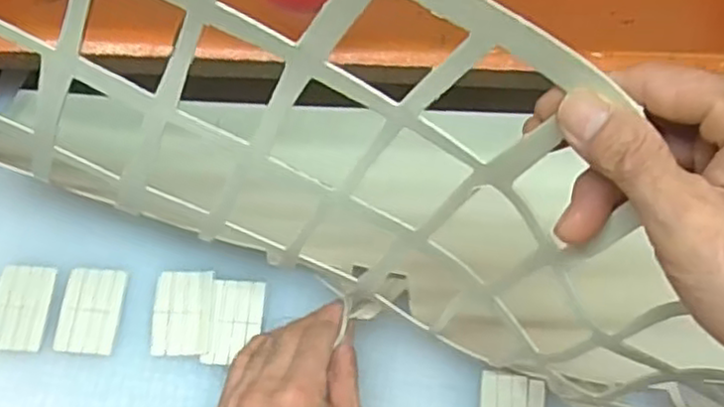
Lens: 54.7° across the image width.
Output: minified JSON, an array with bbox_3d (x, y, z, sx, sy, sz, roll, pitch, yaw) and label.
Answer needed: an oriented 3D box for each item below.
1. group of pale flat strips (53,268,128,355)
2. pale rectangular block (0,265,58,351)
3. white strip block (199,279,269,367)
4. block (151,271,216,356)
[{"bbox_3d":[-0.188,0.074,0.486,0.041,0.004,0.058,6,68,0],"label":"group of pale flat strips"},{"bbox_3d":[-0.236,0.071,0.483,0.038,0.004,0.058,6,68,-1],"label":"pale rectangular block"},{"bbox_3d":[-0.088,0.083,0.486,0.037,0.004,0.058,5,68,-1],"label":"white strip block"},{"bbox_3d":[-0.124,0.076,0.487,0.040,0.004,0.058,2,68,-2],"label":"block"}]

